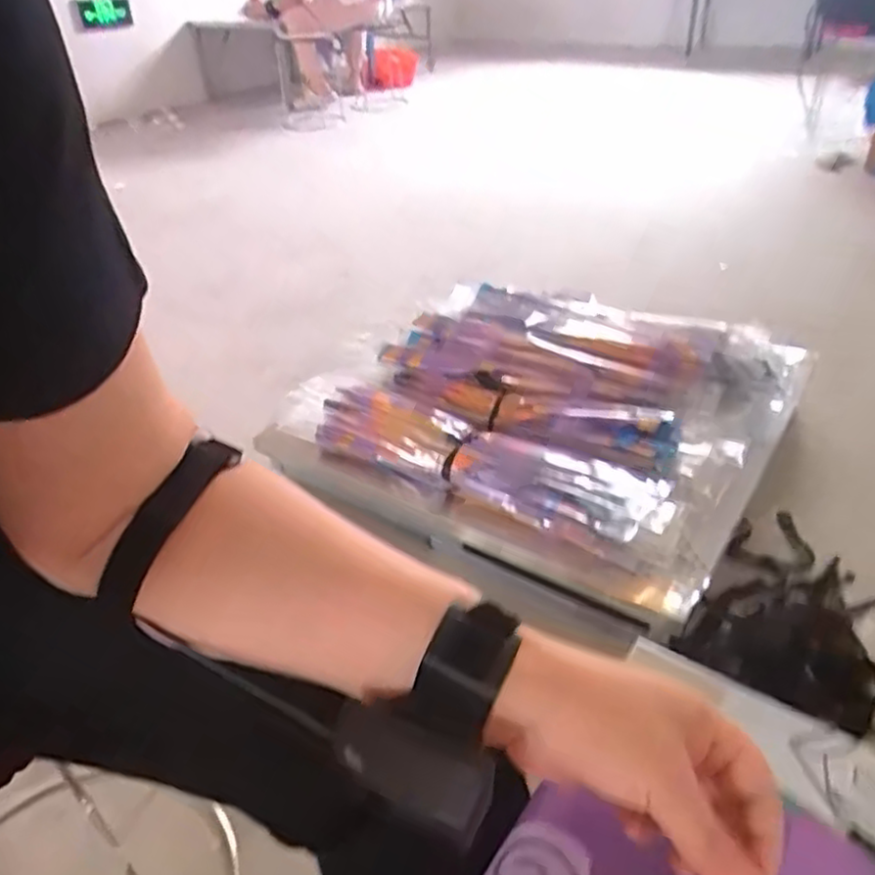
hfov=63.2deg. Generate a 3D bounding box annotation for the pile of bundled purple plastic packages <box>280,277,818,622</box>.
[{"bbox_3d":[0.173,-0.072,1.260,0.752,0.144,0.605,20,42,29],"label":"pile of bundled purple plastic packages"}]

